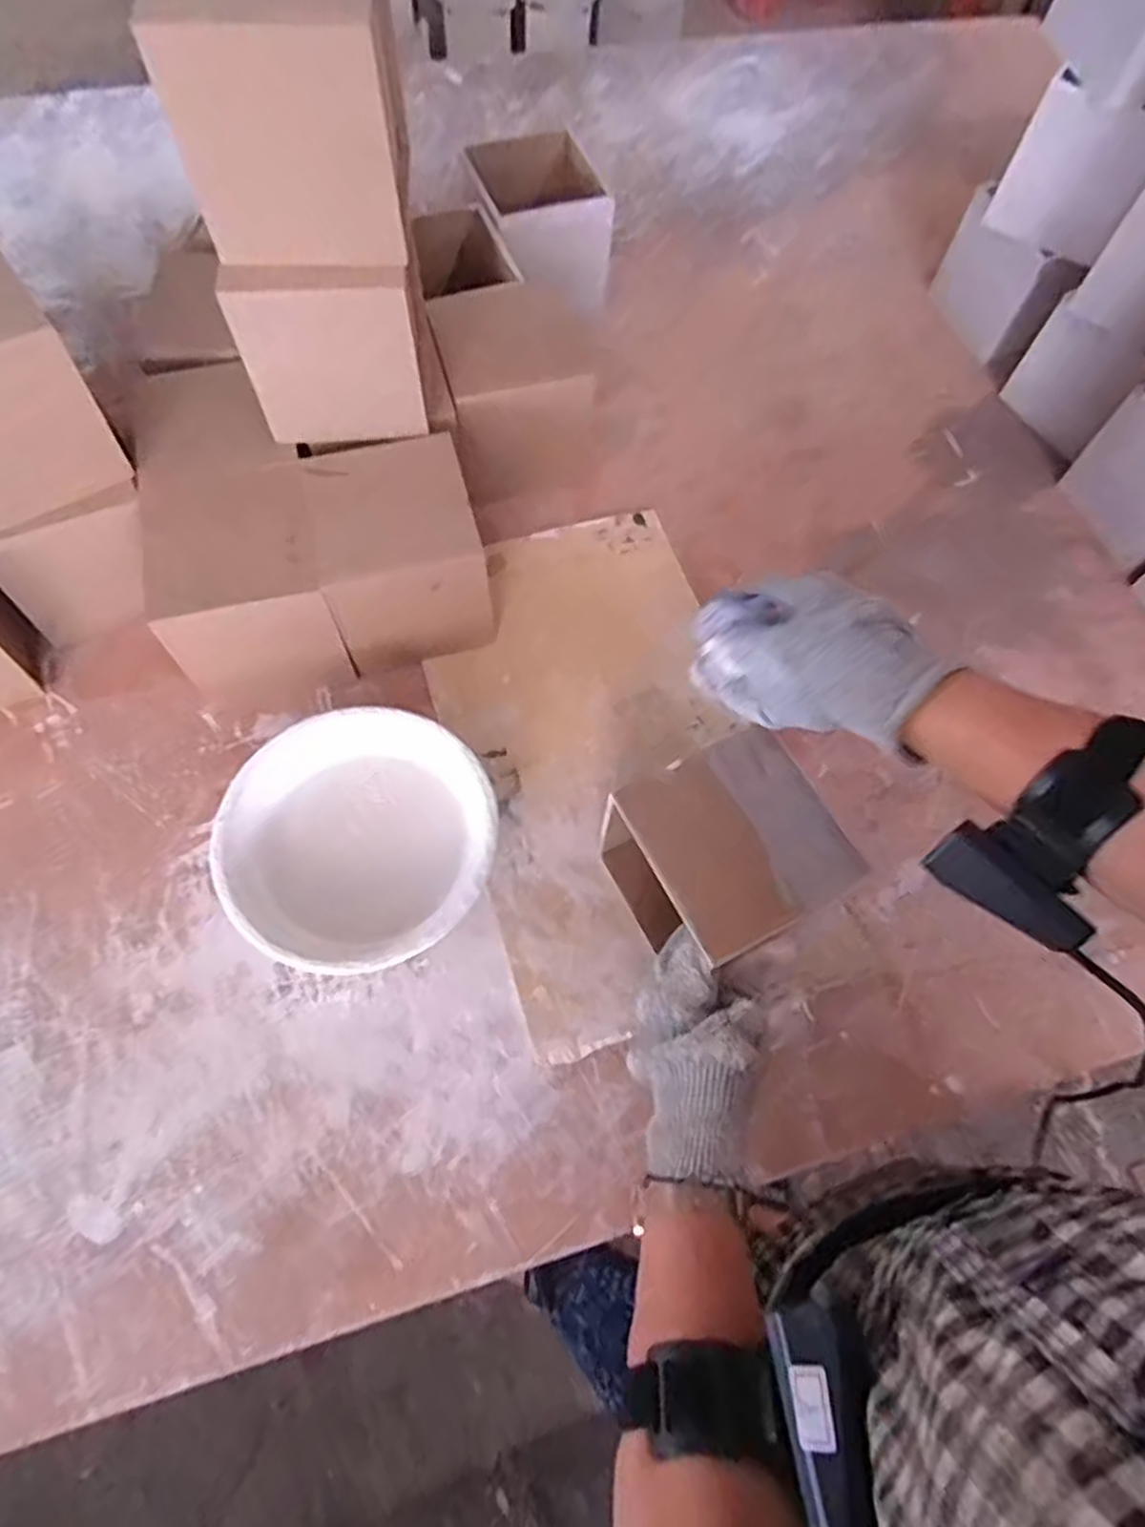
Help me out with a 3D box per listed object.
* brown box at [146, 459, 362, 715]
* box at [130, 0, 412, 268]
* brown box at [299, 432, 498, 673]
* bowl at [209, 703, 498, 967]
[{"bbox_3d":[-0.233,-0.122,0.546,0.115,0.117,0.121,-14,66,-9],"label":"brown box"},{"bbox_3d":[-0.150,-0.360,0.404,0.113,0.123,0.101,-5,65,-5],"label":"box"},{"bbox_3d":[-0.123,-0.146,0.555,0.113,0.114,0.124,-12,66,-9],"label":"brown box"},{"bbox_3d":[-0.137,0.052,0.499,0.170,0.056,0.166,1,65,-3],"label":"bowl"}]

